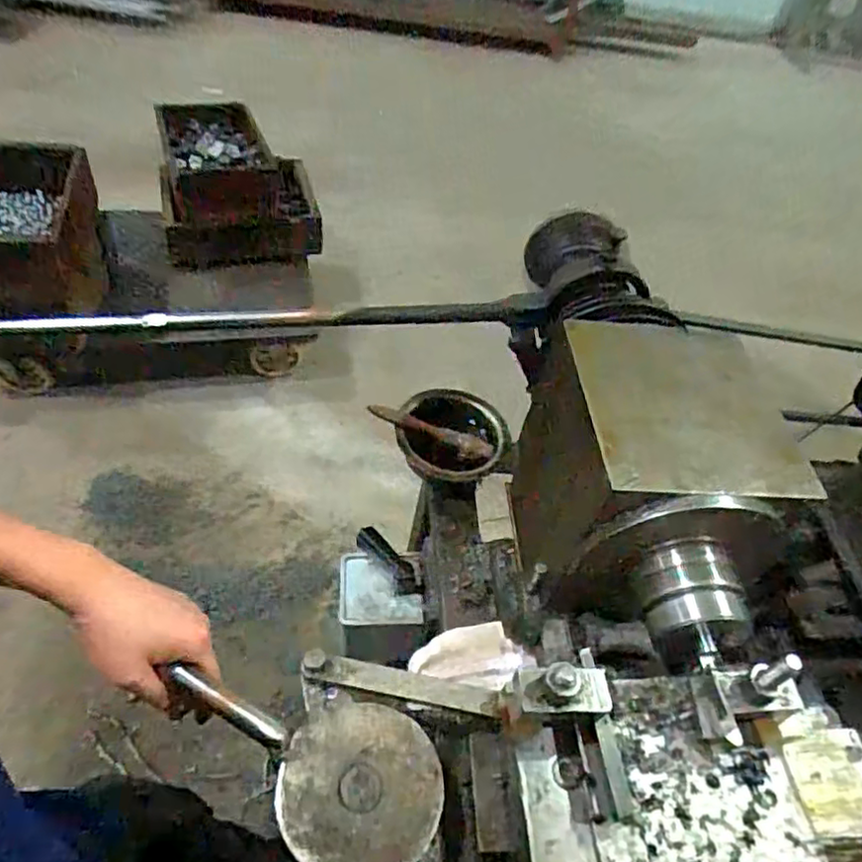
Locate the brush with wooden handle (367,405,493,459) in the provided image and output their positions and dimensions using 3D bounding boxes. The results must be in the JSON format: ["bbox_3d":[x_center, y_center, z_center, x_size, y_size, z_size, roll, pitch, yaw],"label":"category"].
[{"bbox_3d":[-0.001,0.000,0.747,0.147,0.014,0.031,21,49,-3],"label":"brush with wooden handle"}]

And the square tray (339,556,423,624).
[{"bbox_3d":[-0.058,0.177,0.730,0.090,0.018,0.081,4,48,-9],"label":"square tray"}]

